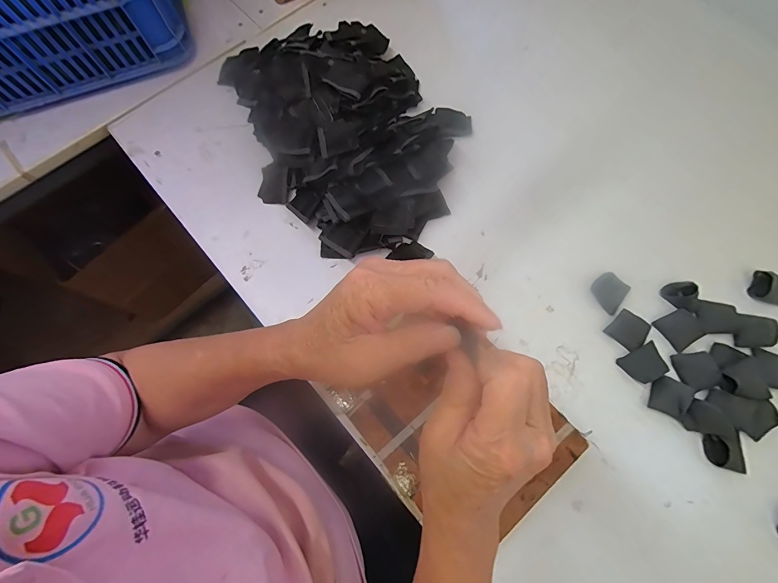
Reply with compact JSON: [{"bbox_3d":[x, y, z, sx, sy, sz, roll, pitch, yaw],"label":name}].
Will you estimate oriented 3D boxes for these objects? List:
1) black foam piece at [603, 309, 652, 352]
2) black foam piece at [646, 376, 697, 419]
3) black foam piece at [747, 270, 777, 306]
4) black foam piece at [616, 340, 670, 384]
[{"bbox_3d":[0.278,0.046,0.413,0.038,0.015,0.033,43,78,15],"label":"black foam piece"},{"bbox_3d":[0.306,0.114,0.389,0.037,0.015,0.041,30,75,12],"label":"black foam piece"},{"bbox_3d":[0.449,-0.006,0.418,0.038,0.019,0.035,13,72,7],"label":"black foam piece"},{"bbox_3d":[0.284,0.081,0.397,0.038,0.021,0.033,-28,72,-7],"label":"black foam piece"}]

